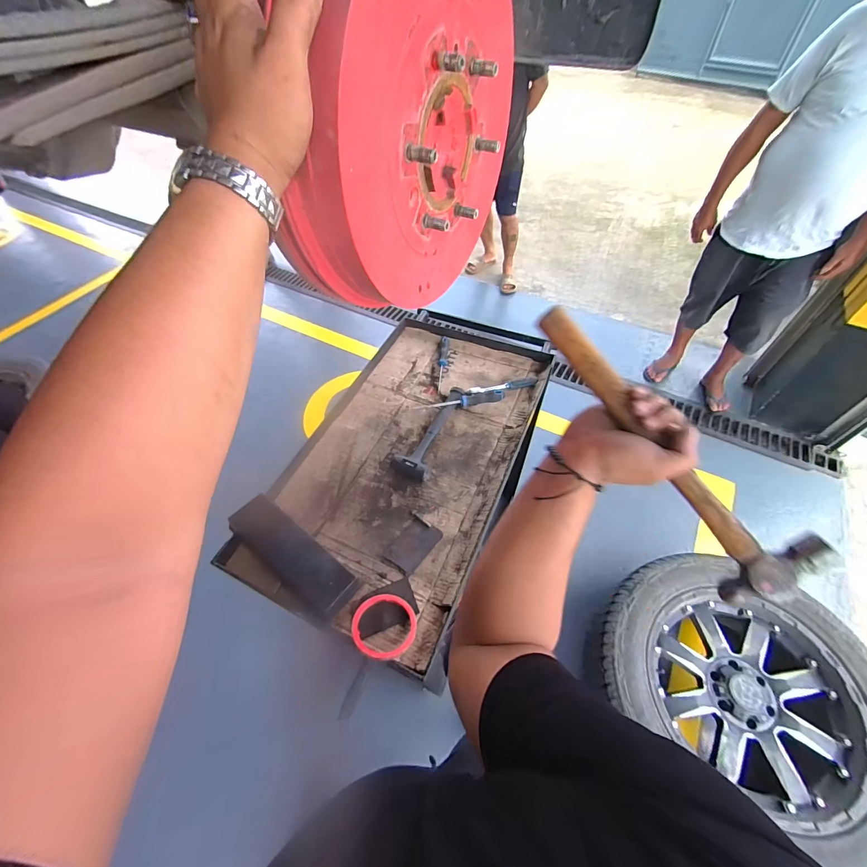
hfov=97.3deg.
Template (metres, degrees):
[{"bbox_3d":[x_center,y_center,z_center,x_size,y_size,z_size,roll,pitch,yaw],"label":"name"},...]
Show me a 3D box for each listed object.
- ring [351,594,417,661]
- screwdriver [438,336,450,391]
[{"bbox_3d":[-0.087,0.339,0.670,0.112,0.019,0.105,6,47,-7],"label":"ring"},{"bbox_3d":[0.028,-0.209,1.065,0.031,0.034,0.207,0,54,4],"label":"screwdriver"}]

